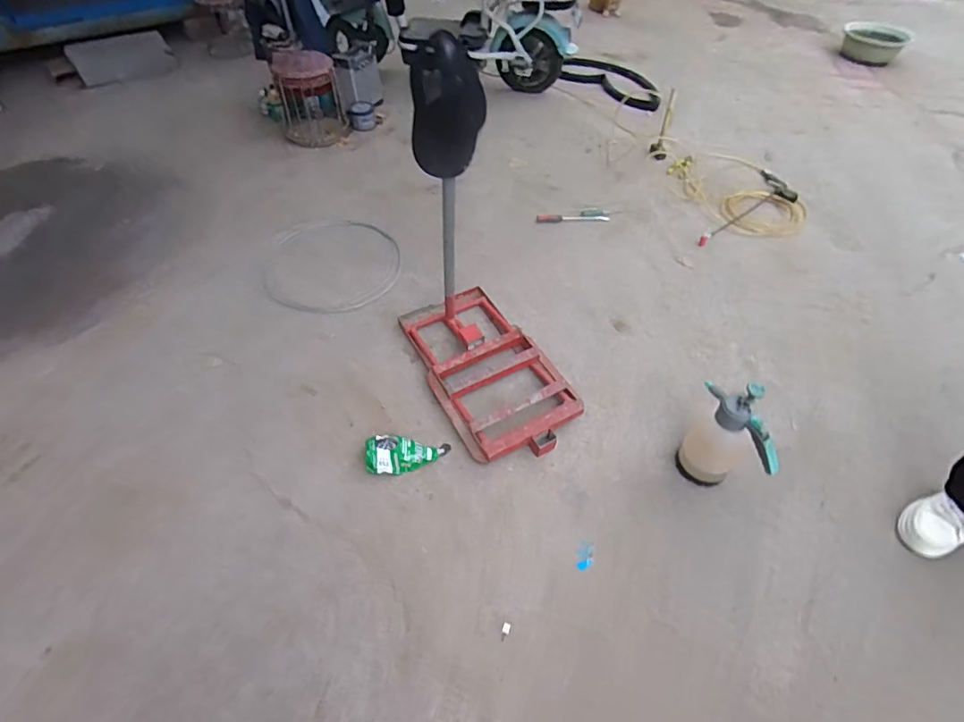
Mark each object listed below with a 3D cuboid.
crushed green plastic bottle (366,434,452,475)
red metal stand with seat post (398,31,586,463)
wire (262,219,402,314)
[{"bbox_3d":[-0.194,0.243,1.320,0.219,0.047,0.098,-3,53,-3],"label":"crushed green plastic bottle"},{"bbox_3d":[0.010,-0.206,1.196,0.343,0.809,0.609,-26,57,-19],"label":"red metal stand with seat post"},{"bbox_3d":[-0.528,-0.370,1.818,0.464,0.037,0.516,2,51,-5],"label":"wire"}]

